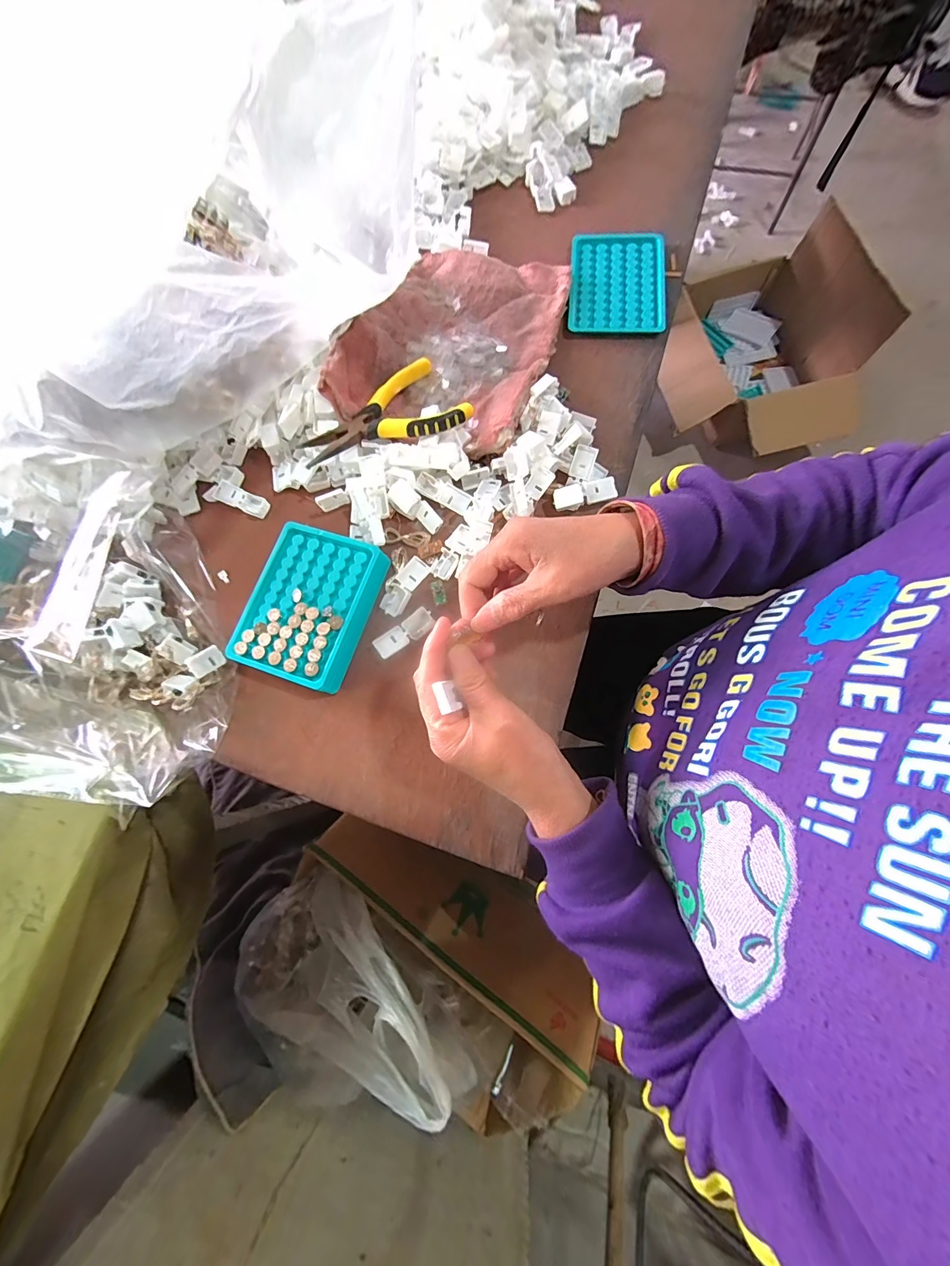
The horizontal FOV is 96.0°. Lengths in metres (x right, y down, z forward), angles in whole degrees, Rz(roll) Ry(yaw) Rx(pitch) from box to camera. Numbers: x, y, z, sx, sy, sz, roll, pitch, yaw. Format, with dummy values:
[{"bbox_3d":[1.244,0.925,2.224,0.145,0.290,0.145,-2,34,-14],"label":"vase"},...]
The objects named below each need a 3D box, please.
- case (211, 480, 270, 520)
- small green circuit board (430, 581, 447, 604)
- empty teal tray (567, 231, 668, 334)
[{"bbox_3d":[-0.232,-0.133,0.424,0.057,0.008,0.019,23,80,10],"label":"case"},{"bbox_3d":[-0.032,-0.035,0.375,0.010,0.007,0.022,-13,76,2],"label":"small green circuit board"},{"bbox_3d":[0.148,-0.367,0.441,0.095,0.009,0.126,6,77,7],"label":"empty teal tray"}]

